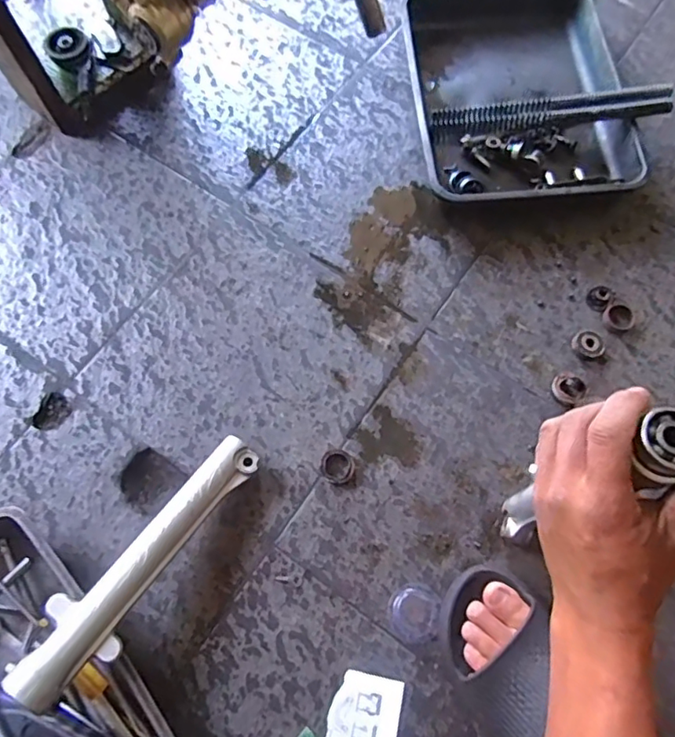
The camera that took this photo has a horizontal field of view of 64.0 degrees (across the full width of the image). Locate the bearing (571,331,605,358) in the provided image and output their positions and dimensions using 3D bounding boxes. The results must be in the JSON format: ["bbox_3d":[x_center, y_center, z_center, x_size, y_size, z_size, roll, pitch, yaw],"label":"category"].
[{"bbox_3d":[0.291,-0.028,0.627,0.035,0.006,0.033,0,71,1],"label":"bearing"}]

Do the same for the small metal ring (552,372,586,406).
[{"bbox_3d":[0.260,0.022,0.607,0.033,0.016,0.036,0,71,1],"label":"small metal ring"}]

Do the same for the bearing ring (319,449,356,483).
[{"bbox_3d":[0.000,0.105,0.580,0.035,0.009,0.037,0,71,1],"label":"bearing ring"}]

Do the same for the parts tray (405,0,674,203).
[{"bbox_3d":[0.251,-0.369,0.723,0.297,0.065,0.345,-4,71,-1],"label":"parts tray"}]

